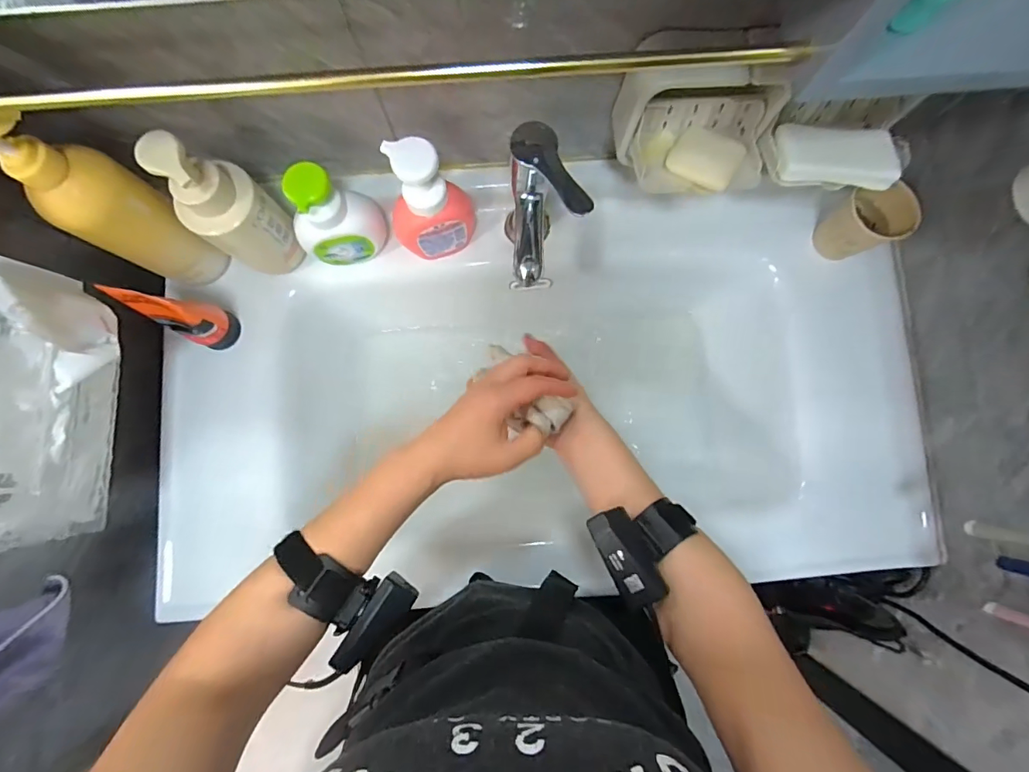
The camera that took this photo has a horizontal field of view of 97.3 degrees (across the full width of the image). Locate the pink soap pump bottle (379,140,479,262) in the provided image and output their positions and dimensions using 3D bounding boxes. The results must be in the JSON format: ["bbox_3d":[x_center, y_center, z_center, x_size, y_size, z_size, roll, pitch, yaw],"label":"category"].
[{"bbox_3d":[-0.091,-0.194,0.485,0.093,0.148,0.050,-14,83,-1],"label":"pink soap pump bottle"}]

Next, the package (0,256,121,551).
[{"bbox_3d":[-0.405,0.010,0.381,0.073,0.107,0.235,-2,83,0],"label":"package"}]

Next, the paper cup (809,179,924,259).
[{"bbox_3d":[0.406,-0.188,0.527,0.064,0.076,0.068,0,83,1],"label":"paper cup"}]

